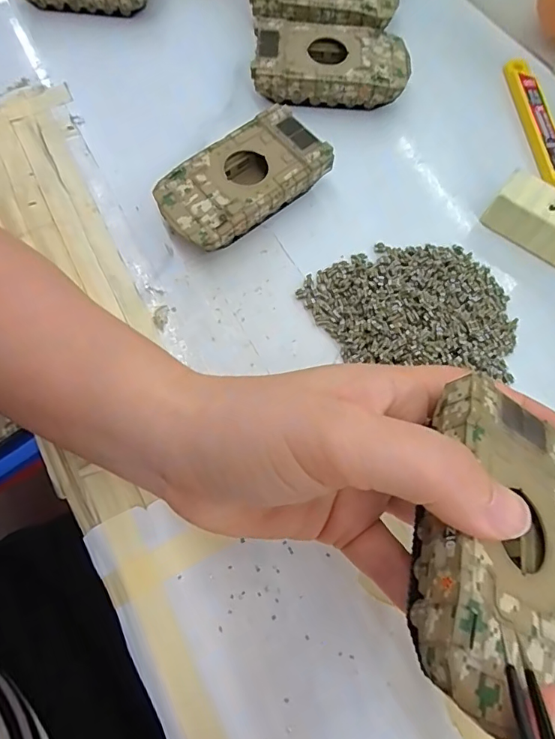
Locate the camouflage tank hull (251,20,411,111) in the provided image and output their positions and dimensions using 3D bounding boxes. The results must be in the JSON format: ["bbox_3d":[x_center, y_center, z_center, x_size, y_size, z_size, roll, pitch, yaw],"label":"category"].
[{"bbox_3d":[0.034,-0.195,0.303,0.096,0.026,0.048,0,71,-1],"label":"camouflage tank hull"}]

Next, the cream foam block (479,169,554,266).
[{"bbox_3d":[0.155,-0.083,0.268,0.064,0.023,0.026,33,73,9],"label":"cream foam block"}]

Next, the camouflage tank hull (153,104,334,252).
[{"bbox_3d":[-0.020,-0.106,0.271,0.095,0.025,0.049,-38,76,-13],"label":"camouflage tank hull"}]

